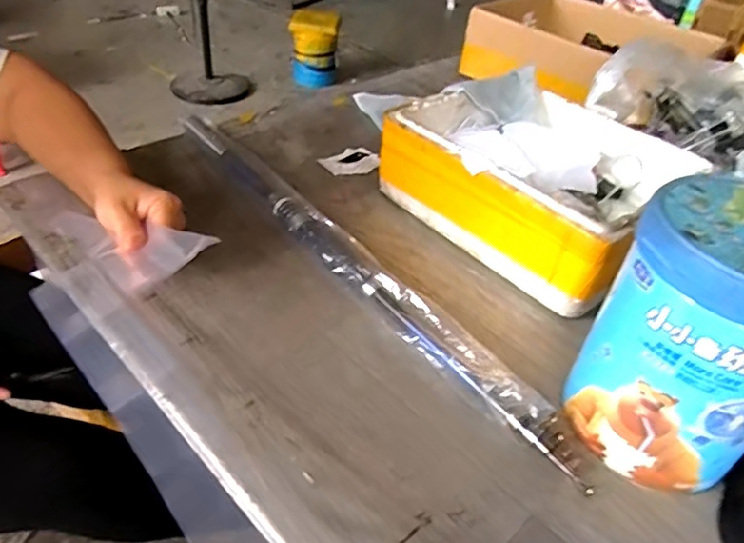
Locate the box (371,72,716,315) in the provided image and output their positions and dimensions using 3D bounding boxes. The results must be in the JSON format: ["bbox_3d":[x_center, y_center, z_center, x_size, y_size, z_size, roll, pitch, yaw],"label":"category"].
[{"bbox_3d":[0.182,-0.105,0.616,0.229,0.094,0.268,-28,50,-33],"label":"box"}]

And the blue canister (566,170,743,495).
[{"bbox_3d":[0.221,0.050,0.379,0.119,0.183,0.113,29,45,25],"label":"blue canister"}]

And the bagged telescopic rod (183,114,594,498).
[{"bbox_3d":[-0.038,-0.018,0.540,0.057,0.041,0.587,-28,50,-33],"label":"bagged telescopic rod"}]

